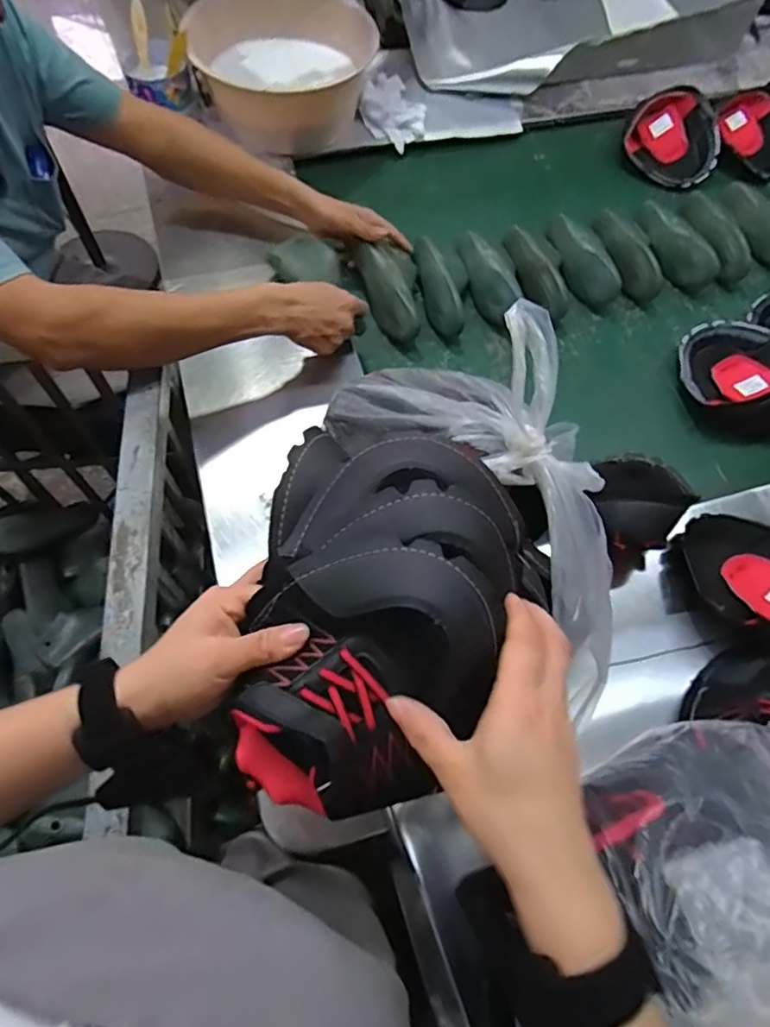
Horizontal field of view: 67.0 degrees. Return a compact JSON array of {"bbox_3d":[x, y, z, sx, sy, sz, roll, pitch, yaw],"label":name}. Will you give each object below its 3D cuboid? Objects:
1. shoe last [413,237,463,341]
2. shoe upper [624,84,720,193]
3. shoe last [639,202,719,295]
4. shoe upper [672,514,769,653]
[{"bbox_3d":[0.081,-0.351,0.894,0.053,0.054,0.177,-15,81,-10],"label":"shoe last"},{"bbox_3d":[0.525,-0.682,1.058,0.148,0.063,0.187,-10,67,-8],"label":"shoe upper"},{"bbox_3d":[0.475,-0.446,0.957,0.063,0.060,0.179,-12,68,-8],"label":"shoe last"},{"bbox_3d":[0.439,0.079,0.683,0.156,0.080,0.169,1,66,-3],"label":"shoe upper"}]

